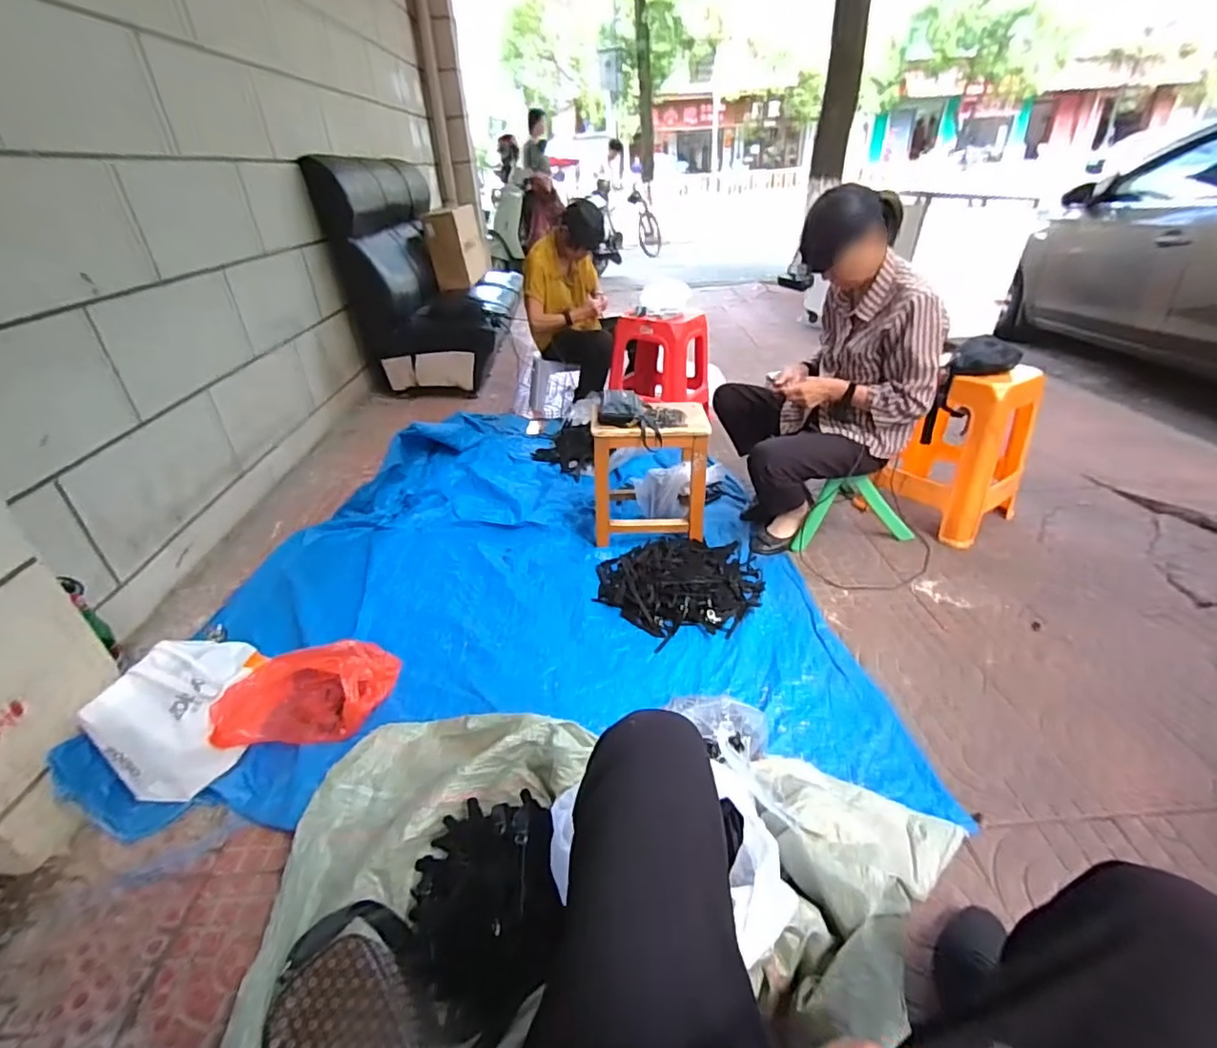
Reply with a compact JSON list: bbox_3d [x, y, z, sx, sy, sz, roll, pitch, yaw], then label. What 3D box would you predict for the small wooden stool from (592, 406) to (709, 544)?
[{"bbox_3d":[0.121,-0.145,1.701,0.326,0.367,0.206,-3,32,0],"label":"small wooden stool"}]

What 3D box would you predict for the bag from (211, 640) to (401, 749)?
[{"bbox_3d":[-0.601,0.340,1.162,0.301,0.134,0.184,-7,33,-8],"label":"bag"}]

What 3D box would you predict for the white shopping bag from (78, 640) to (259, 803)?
[{"bbox_3d":[-0.832,0.340,1.112,0.190,0.204,0.305,-13,34,-16],"label":"white shopping bag"}]

